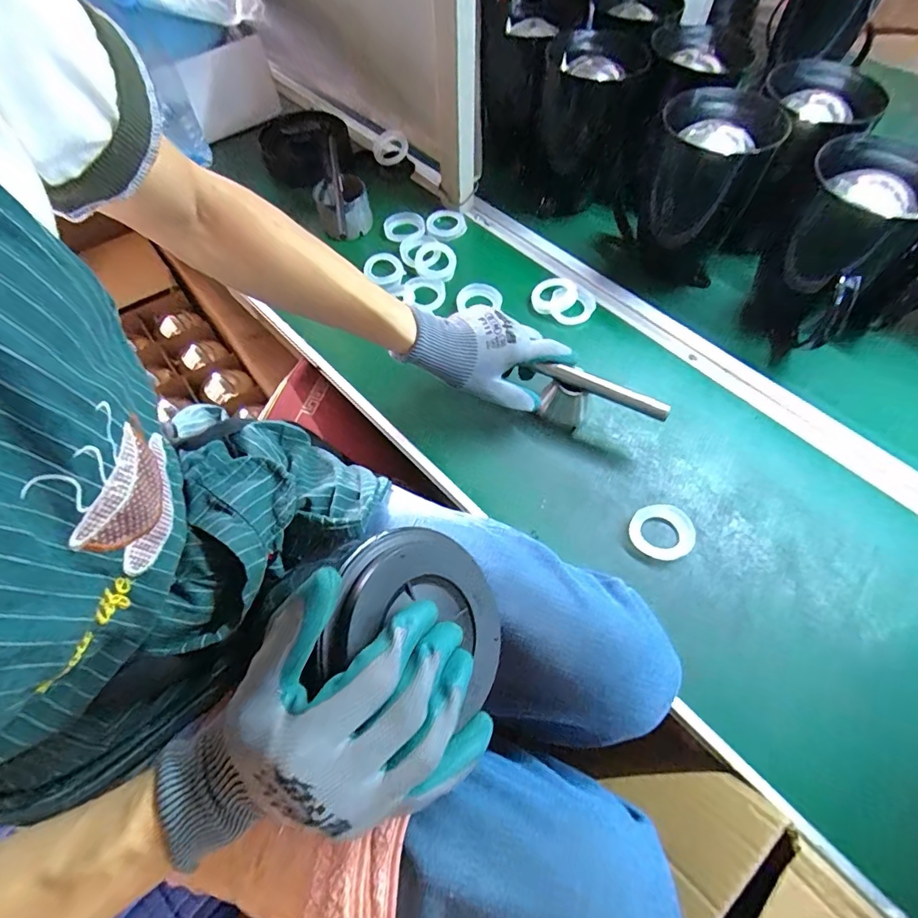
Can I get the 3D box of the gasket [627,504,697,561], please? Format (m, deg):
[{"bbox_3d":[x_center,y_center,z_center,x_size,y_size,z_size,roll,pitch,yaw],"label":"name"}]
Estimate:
[{"bbox_3d":[0.207,0.074,0.479,0.065,0.013,0.053,-12,62,-6],"label":"gasket"}]

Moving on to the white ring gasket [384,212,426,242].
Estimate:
[{"bbox_3d":[-0.079,-0.344,0.709,0.060,0.017,0.058,0,62,0],"label":"white ring gasket"}]

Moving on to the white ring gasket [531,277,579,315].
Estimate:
[{"bbox_3d":[0.129,-0.218,0.633,0.052,0.017,0.061,38,68,18],"label":"white ring gasket"}]

